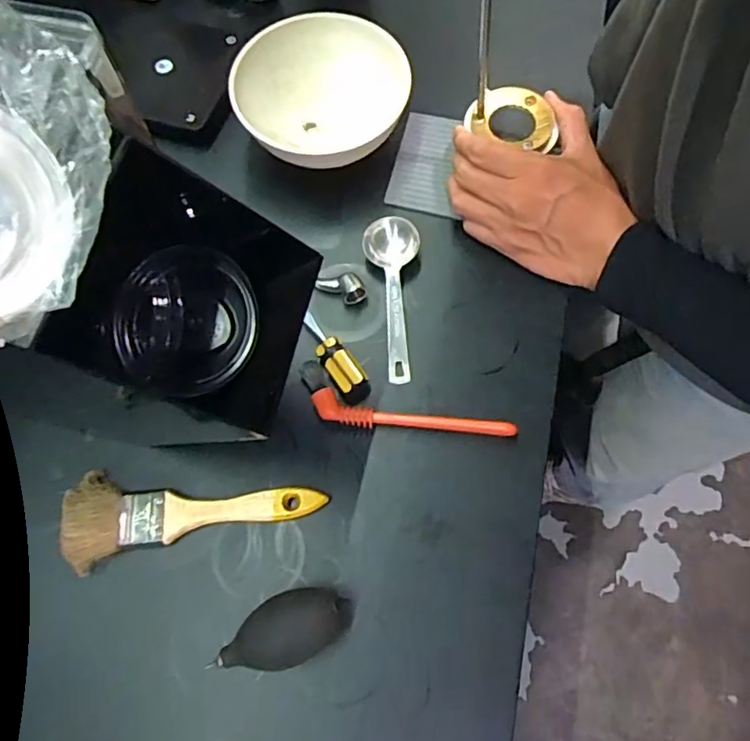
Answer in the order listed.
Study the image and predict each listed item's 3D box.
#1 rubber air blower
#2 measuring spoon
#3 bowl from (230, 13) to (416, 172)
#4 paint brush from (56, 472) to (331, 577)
[{"bbox_3d":[-0.058,0.163,0.347,0.087,0.036,0.039,-25,72,-7],"label":"rubber air blower"},{"bbox_3d":[0.017,-0.056,0.430,0.041,0.017,0.131,-5,71,0],"label":"measuring spoon"},{"bbox_3d":[-0.044,-0.230,0.473,0.123,0.061,0.131,-1,71,2],"label":"bowl"},{"bbox_3d":[-0.121,0.101,0.378,0.169,0.025,0.058,-1,71,2],"label":"paint brush"}]

